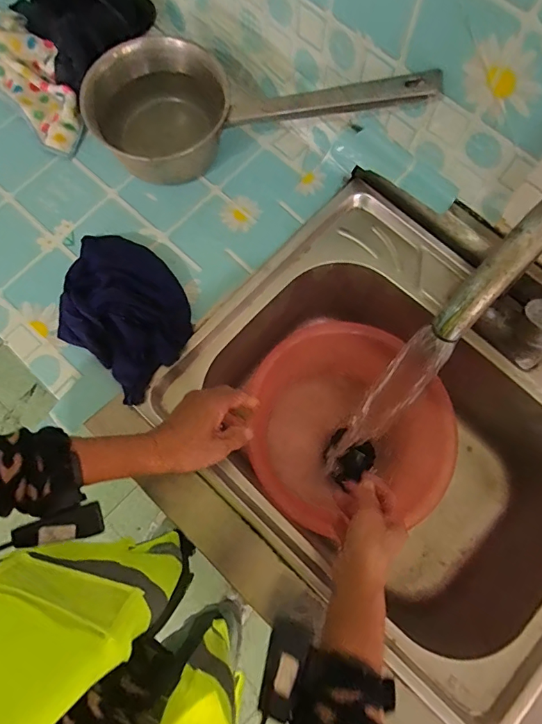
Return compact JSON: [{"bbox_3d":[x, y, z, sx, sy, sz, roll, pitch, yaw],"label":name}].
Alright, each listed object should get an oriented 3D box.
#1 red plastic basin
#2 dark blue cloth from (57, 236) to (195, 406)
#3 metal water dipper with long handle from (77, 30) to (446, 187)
[{"bbox_3d":[0.101,0.102,0.630,0.282,0.160,0.254,31,78,9],"label":"red plastic basin"},{"bbox_3d":[-0.183,-0.067,0.543,0.191,0.047,0.149,41,80,11],"label":"dark blue cloth"},{"bbox_3d":[-0.029,-0.279,0.526,0.404,0.118,0.152,14,76,21],"label":"metal water dipper with long handle"}]

